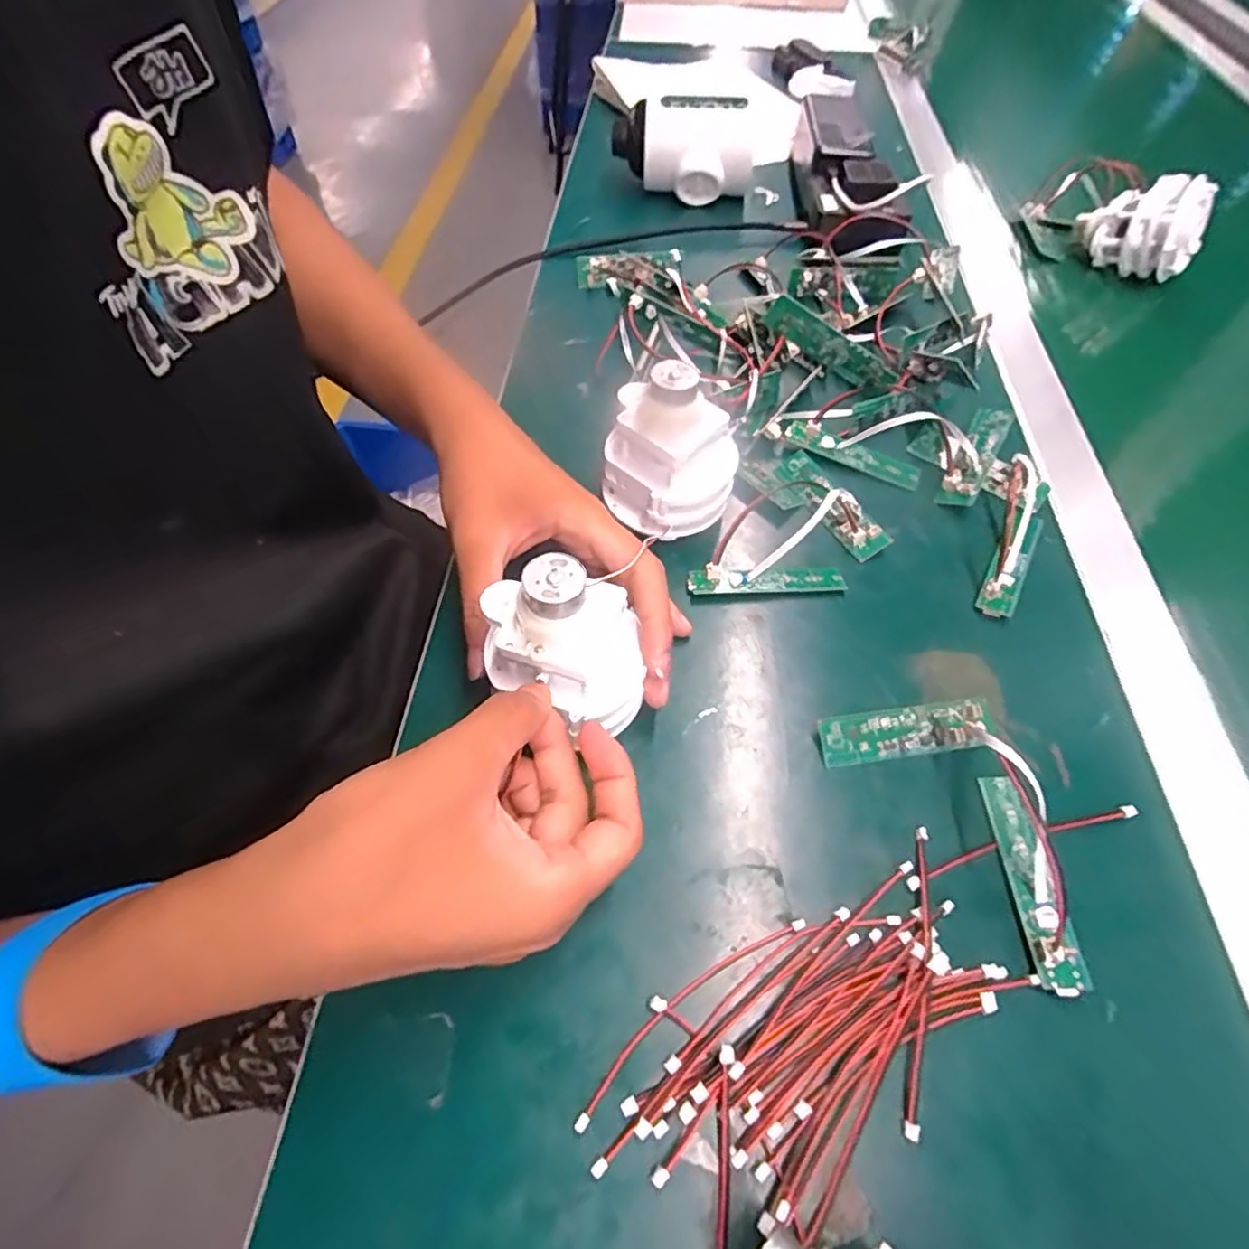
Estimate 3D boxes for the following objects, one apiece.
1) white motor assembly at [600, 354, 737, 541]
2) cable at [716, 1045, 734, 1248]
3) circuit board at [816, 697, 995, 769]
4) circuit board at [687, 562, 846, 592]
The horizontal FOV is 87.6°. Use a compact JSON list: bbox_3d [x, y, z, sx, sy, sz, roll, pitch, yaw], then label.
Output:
[{"bbox_3d":[0.024,-0.090,0.344,0.072,0.081,0.059,5,56,3],"label":"white motor assembly"},{"bbox_3d":[0.031,0.193,0.199,0.005,0.008,0.106,3,56,4],"label":"cable"},{"bbox_3d":[0.128,0.049,0.299,0.077,0.006,0.022,-8,74,-1],"label":"circuit board"},{"bbox_3d":[0.076,-0.025,0.351,0.083,0.006,0.014,-2,56,0],"label":"circuit board"}]

